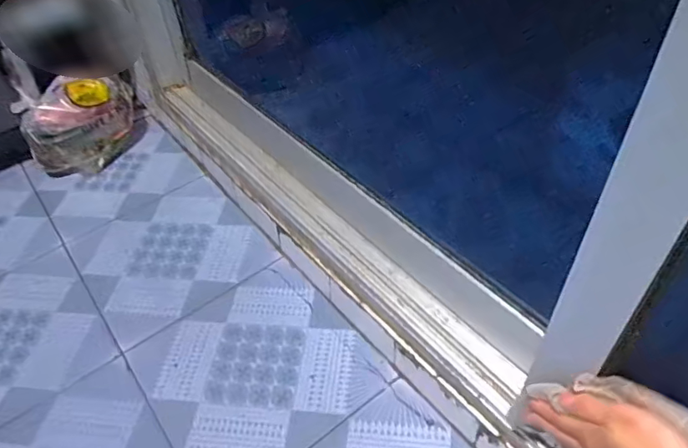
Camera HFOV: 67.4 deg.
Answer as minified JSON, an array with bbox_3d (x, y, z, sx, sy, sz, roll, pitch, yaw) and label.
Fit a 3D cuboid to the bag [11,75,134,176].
[{"bbox_3d":[-0.560,-0.218,1.104,0.219,0.154,0.161,-24,49,-17],"label":"bag"}]

